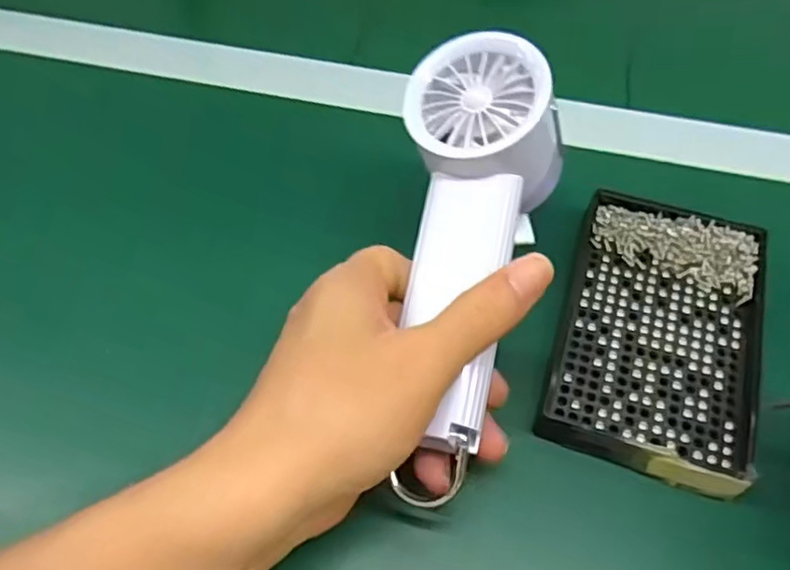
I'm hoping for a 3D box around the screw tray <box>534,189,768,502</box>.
[{"bbox_3d":[0.125,0.024,0.314,0.089,0.024,0.141,16,60,10],"label":"screw tray"}]

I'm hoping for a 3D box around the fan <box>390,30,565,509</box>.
[{"bbox_3d":[0.032,-0.013,0.277,0.066,0.043,0.189,7,78,5],"label":"fan"}]

